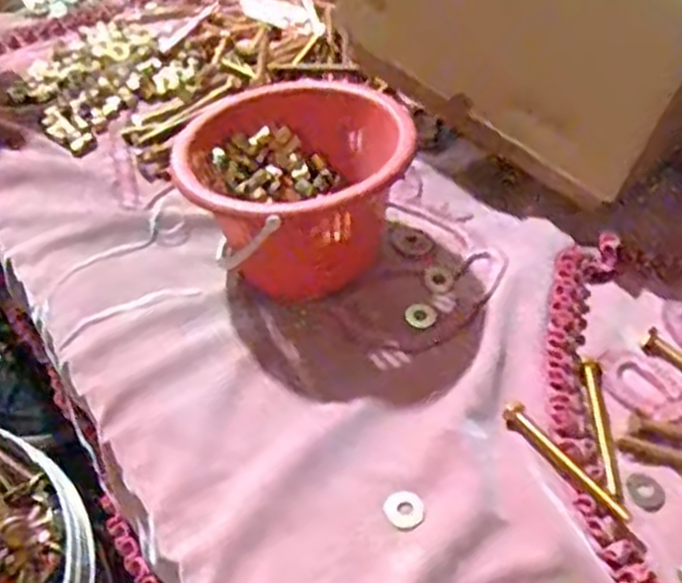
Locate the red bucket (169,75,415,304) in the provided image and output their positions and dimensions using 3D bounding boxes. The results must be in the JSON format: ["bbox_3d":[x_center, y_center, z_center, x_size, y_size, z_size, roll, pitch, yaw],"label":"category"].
[{"bbox_3d":[-0.043,-0.081,0.604,0.157,0.106,0.169,-29,54,-24],"label":"red bucket"}]

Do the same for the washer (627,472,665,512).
[{"bbox_3d":[0.193,0.126,0.499,0.022,0.004,0.025,-29,53,-19],"label":"washer"}]

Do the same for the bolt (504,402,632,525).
[{"bbox_3d":[0.147,0.111,0.513,0.014,0.014,0.104,-31,54,-20],"label":"bolt"}]

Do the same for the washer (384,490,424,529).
[{"bbox_3d":[0.040,0.136,0.491,0.024,0.004,0.024,-2,50,3],"label":"washer"}]

